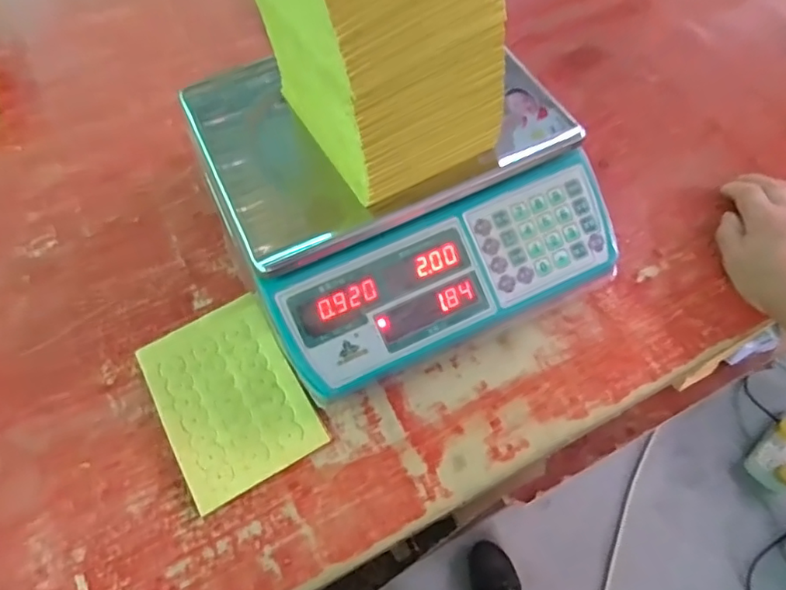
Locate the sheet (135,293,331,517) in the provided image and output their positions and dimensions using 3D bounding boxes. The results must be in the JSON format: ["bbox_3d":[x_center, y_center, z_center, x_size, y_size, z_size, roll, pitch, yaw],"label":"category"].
[{"bbox_3d":[-0.140,0.085,0.476,0.112,0.004,0.158,-28,65,-12],"label":"sheet"}]

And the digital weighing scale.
[{"bbox_3d":[-0.001,-0.100,0.510,0.306,0.102,0.307,-24,63,-9],"label":"digital weighing scale"}]

